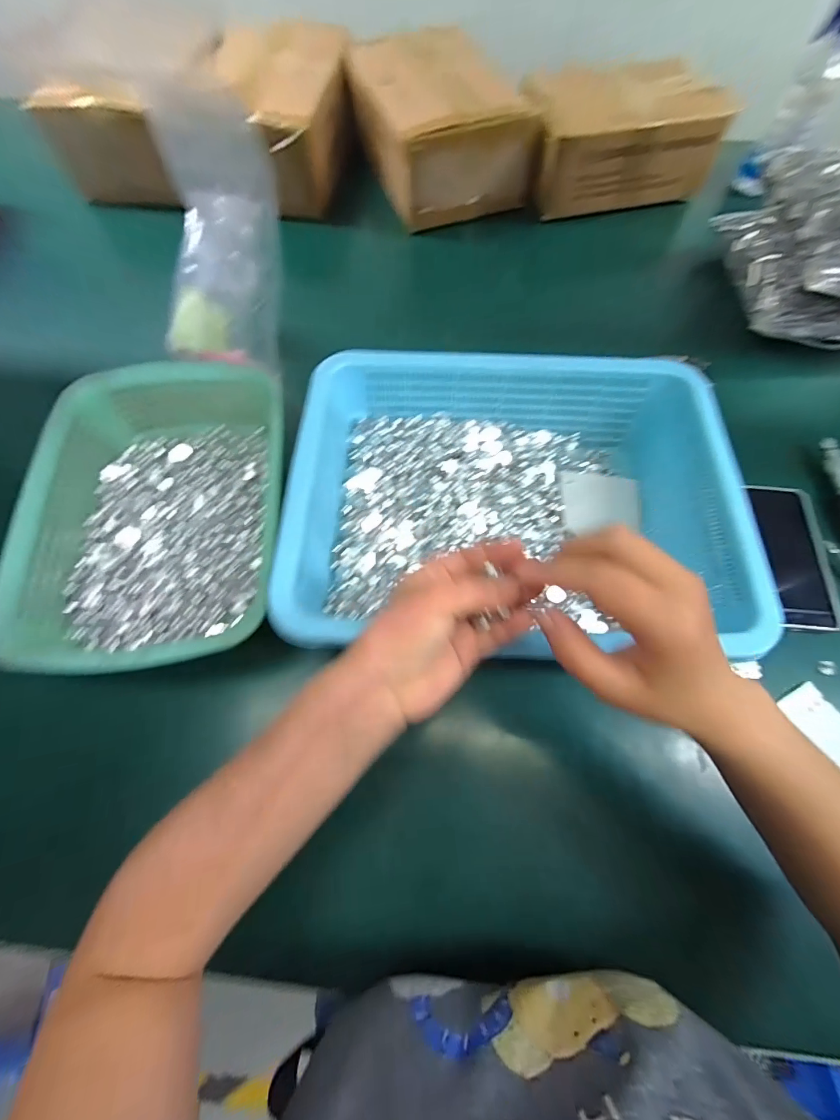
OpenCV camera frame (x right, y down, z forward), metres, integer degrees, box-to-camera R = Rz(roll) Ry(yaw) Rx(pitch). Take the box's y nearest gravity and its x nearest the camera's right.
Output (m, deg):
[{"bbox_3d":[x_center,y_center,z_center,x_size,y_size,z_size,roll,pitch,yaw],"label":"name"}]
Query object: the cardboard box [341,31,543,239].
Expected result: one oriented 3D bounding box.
[{"bbox_3d":[0.029,-0.662,0.646,0.196,0.116,0.246,-21,69,-9],"label":"cardboard box"}]

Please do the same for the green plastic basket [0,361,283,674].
[{"bbox_3d":[-0.258,-0.049,0.399,0.189,0.064,0.311,-4,67,-2],"label":"green plastic basket"}]

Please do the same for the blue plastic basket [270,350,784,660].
[{"bbox_3d":[0.079,-0.054,0.384,0.367,0.094,0.270,2,67,1],"label":"blue plastic basket"}]

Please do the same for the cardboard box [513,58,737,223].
[{"bbox_3d":[0.301,-0.648,0.644,0.279,0.113,0.161,-9,67,-4],"label":"cardboard box"}]

